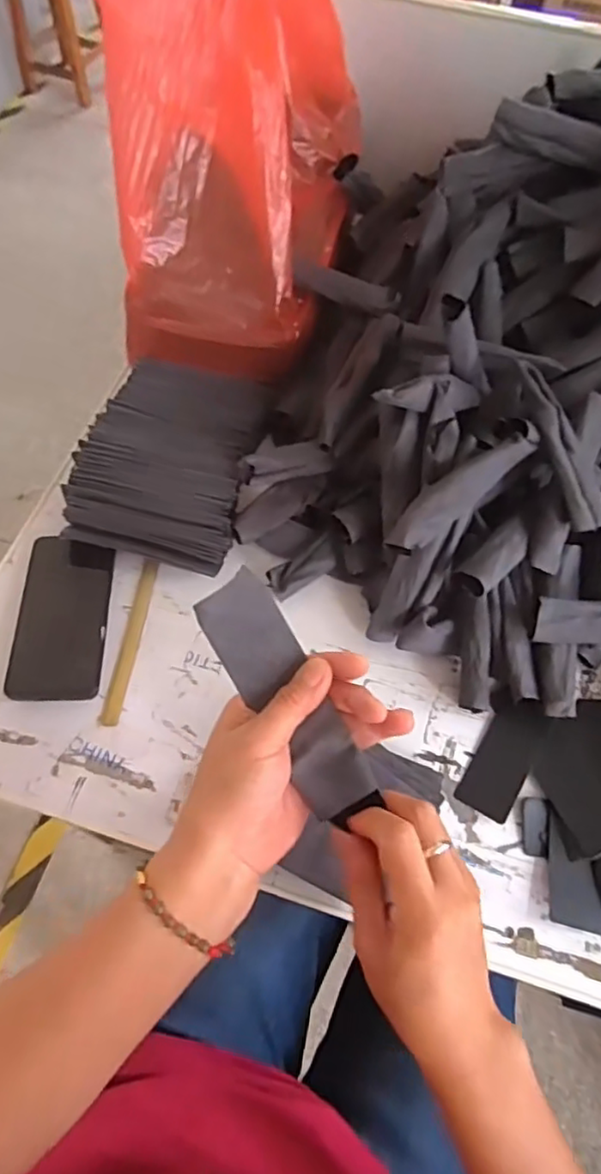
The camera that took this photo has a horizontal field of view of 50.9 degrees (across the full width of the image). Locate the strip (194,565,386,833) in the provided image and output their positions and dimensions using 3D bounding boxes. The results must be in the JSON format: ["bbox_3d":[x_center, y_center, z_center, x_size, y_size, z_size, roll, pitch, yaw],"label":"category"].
[{"bbox_3d":[-0.007,0.063,0.362,0.042,0.010,0.149,-30,87,-17],"label":"strip"}]

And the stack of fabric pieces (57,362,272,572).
[{"bbox_3d":[-0.133,-0.132,0.639,0.165,0.056,0.216,12,62,3],"label":"stack of fabric pieces"}]

